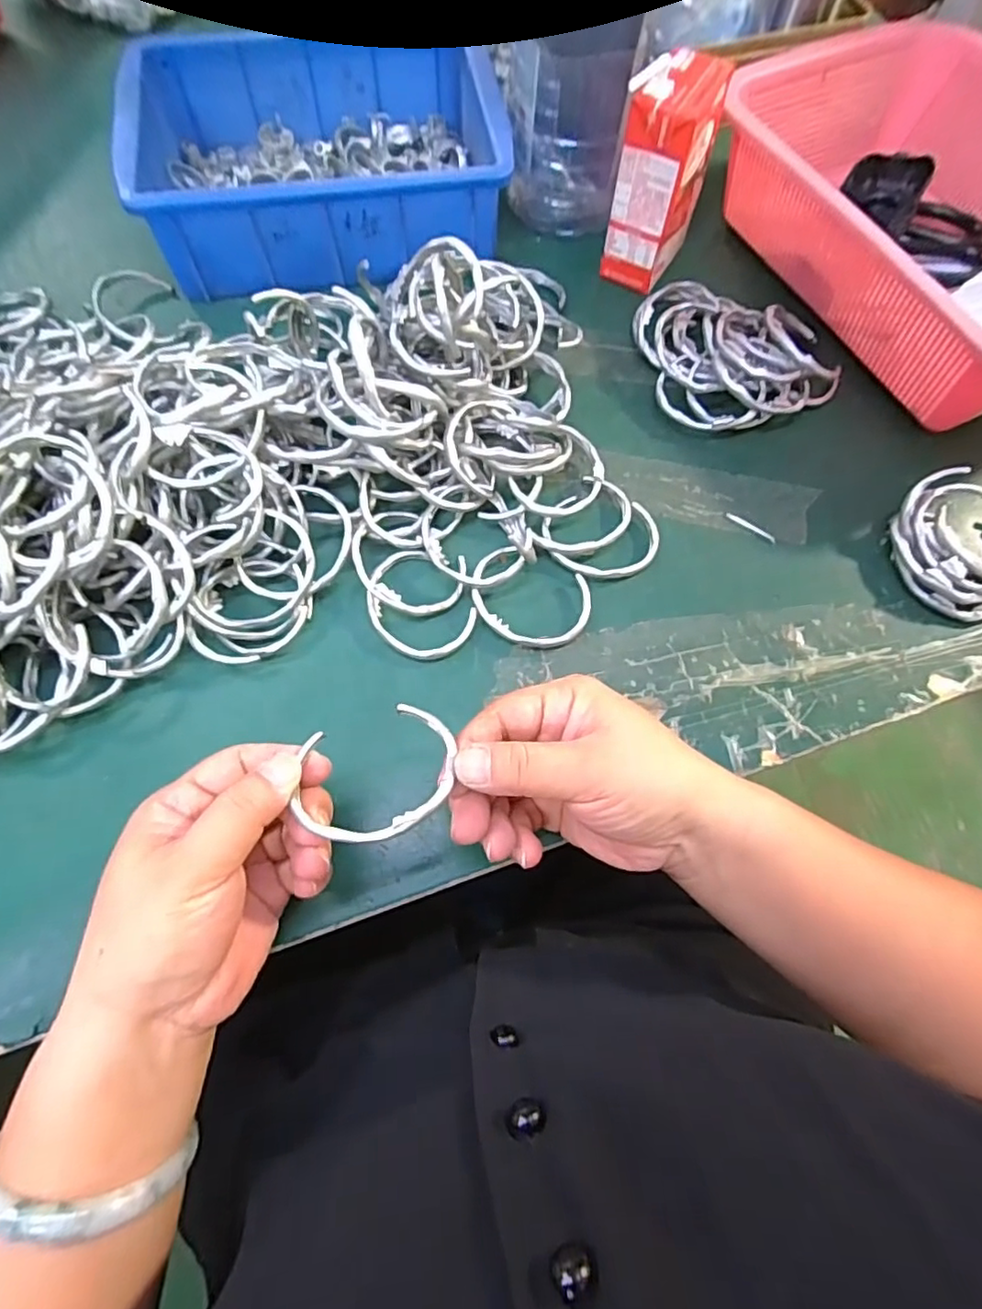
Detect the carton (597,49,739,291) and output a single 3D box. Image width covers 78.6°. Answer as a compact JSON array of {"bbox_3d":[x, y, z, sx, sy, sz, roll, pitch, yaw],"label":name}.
[{"bbox_3d":[0.114,-0.318,0.397,0.047,0.106,0.066,37,71,11],"label":"carton"}]

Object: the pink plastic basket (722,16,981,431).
[{"bbox_3d":[0.307,-0.289,0.407,0.220,0.085,0.292,-26,72,-13],"label":"pink plastic basket"}]

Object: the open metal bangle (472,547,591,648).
[{"bbox_3d":[0.022,-0.030,0.336,0.067,0.009,0.051,24,69,6],"label":"open metal bangle"}]

